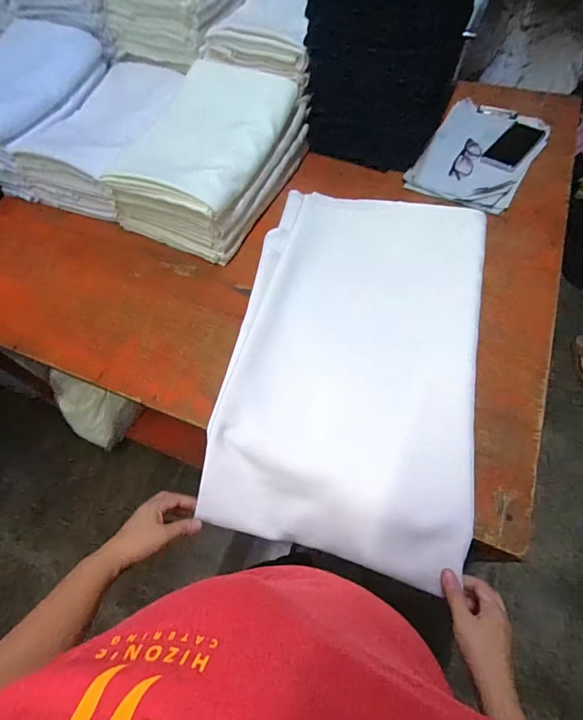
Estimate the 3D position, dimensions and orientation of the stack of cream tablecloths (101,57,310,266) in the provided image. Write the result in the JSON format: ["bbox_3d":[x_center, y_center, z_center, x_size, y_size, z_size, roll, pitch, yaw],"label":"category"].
[{"bbox_3d":[-0.180,-0.445,0.813,0.305,0.141,0.418,23,66,15],"label":"stack of cream tablecloths"}]

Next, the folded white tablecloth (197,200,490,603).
[{"bbox_3d":[0.105,-0.030,0.651,0.392,0.059,0.656,11,69,10],"label":"folded white tablecloth"}]

